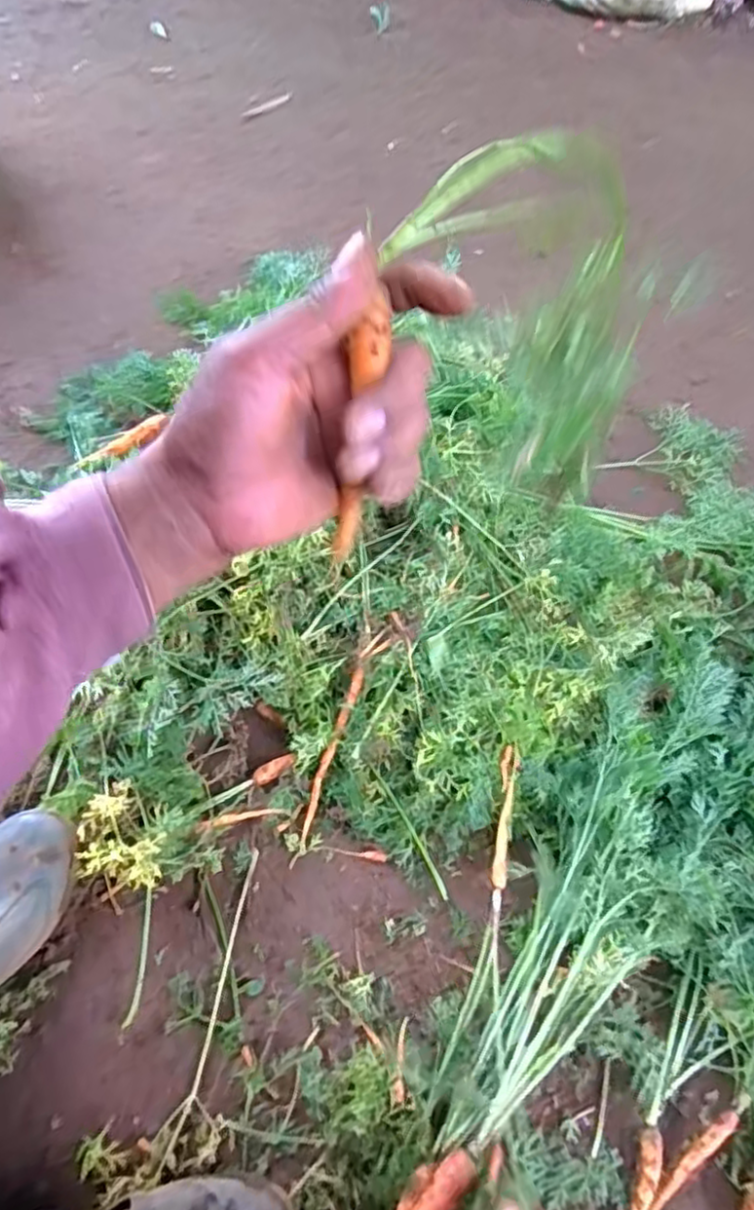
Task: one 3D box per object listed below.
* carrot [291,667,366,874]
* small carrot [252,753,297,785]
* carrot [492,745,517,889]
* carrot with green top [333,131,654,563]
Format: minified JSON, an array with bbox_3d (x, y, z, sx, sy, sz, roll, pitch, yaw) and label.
[{"bbox_3d":[-0.049,0.152,0.658,0.014,0.016,0.192,18,75,7],"label":"carrot"},{"bbox_3d":[-0.100,0.164,0.674,0.044,0.020,0.018,-24,62,-18],"label":"small carrot"},{"bbox_3d":[0.118,0.194,0.631,0.016,0.012,0.128,10,57,2],"label":"carrot"},{"bbox_3d":[0.054,-0.098,0.315,0.192,0.187,0.046,-28,63,-20],"label":"carrot with green top"}]

